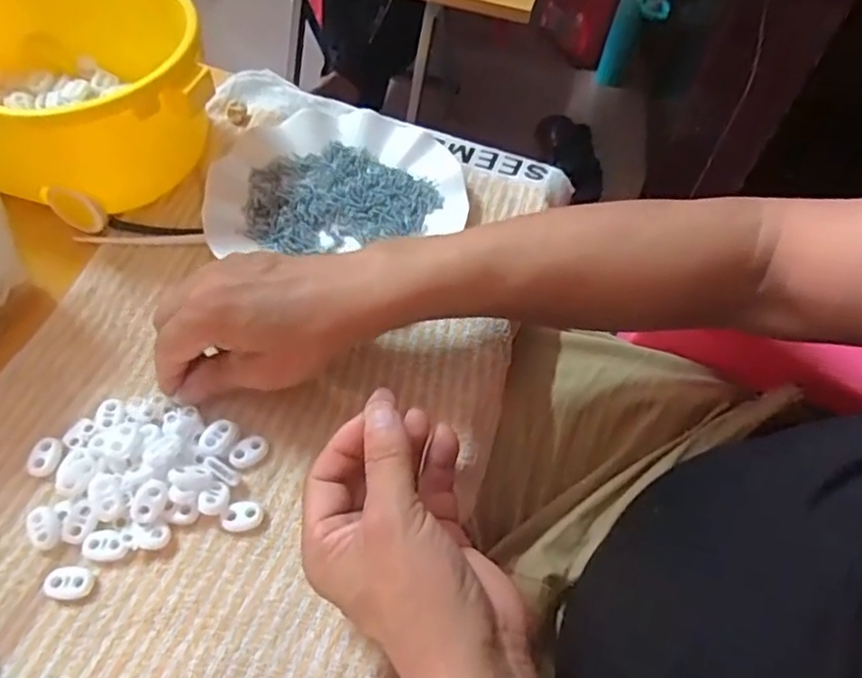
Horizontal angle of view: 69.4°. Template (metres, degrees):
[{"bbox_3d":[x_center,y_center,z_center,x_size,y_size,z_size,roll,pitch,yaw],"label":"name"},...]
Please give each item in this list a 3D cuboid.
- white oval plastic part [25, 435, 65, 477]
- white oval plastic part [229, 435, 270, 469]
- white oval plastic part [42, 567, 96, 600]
[{"bbox_3d":[-0.213,0.065,0.344,0.017,0.004,0.022,9,55,1],"label":"white oval plastic part"},{"bbox_3d":[-0.103,0.064,0.354,0.022,0.005,0.015,-29,63,-22],"label":"white oval plastic part"},{"bbox_3d":[-0.181,0.122,0.310,0.024,0.005,0.015,1,56,-5],"label":"white oval plastic part"}]

